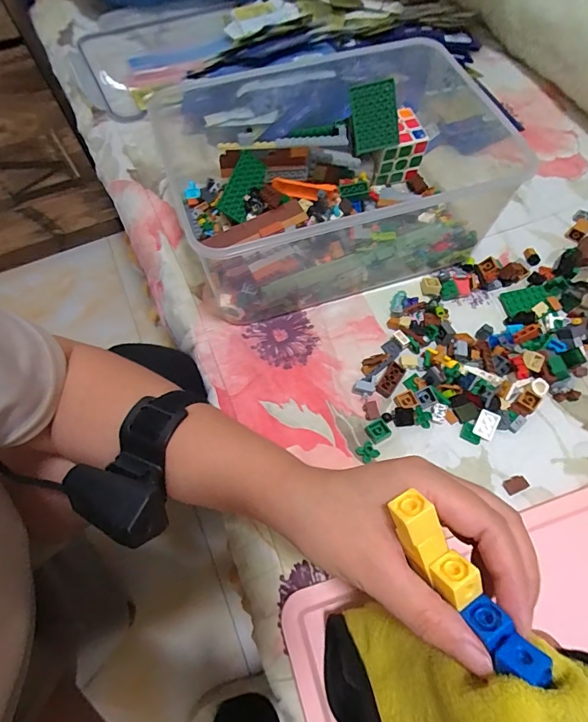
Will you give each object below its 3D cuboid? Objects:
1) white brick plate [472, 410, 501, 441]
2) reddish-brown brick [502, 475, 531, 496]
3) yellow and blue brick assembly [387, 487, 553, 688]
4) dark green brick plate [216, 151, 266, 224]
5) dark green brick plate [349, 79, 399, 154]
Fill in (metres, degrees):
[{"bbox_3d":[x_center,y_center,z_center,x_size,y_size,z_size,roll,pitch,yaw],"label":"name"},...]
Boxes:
[{"bbox_3d":[0.171,0.057,0.361,0.018,0.007,0.025,26,69,14],"label":"white brick plate"},{"bbox_3d":[0.184,0.103,0.339,0.019,0.004,0.013,-25,66,-8],"label":"reddish-brown brick"},{"bbox_3d":[0.074,0.099,0.182,0.019,0.024,0.084,-34,73,-13],"label":"yellow and blue brick assembly"},{"bbox_3d":[-0.057,-0.193,0.452,0.035,0.009,0.075,27,77,-23],"label":"dark green brick plate"},{"bbox_3d":[0.088,-0.265,0.443,0.049,0.064,0.008,-9,22,5],"label":"dark green brick plate"}]

